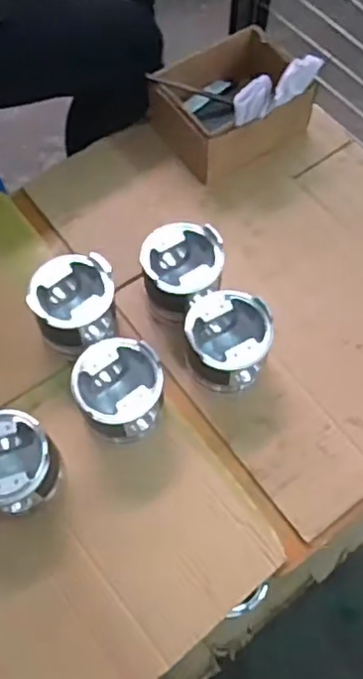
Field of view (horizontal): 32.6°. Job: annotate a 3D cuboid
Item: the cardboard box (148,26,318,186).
[{"bbox_3d":[0.080,-0.349,0.923,0.216,0.091,0.163,-30,69,-13],"label":"cardboard box"}]

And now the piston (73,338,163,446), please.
[{"bbox_3d":[-0.070,0.062,0.721,0.096,0.103,0.101,0,65,-1],"label":"piston"}]

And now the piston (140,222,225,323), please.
[{"bbox_3d":[0.003,-0.078,0.795,0.101,0.100,0.115,-9,66,-5],"label":"piston"}]

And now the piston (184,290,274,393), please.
[{"bbox_3d":[0.054,0.004,0.750,0.099,0.099,0.103,0,65,-1],"label":"piston"}]

